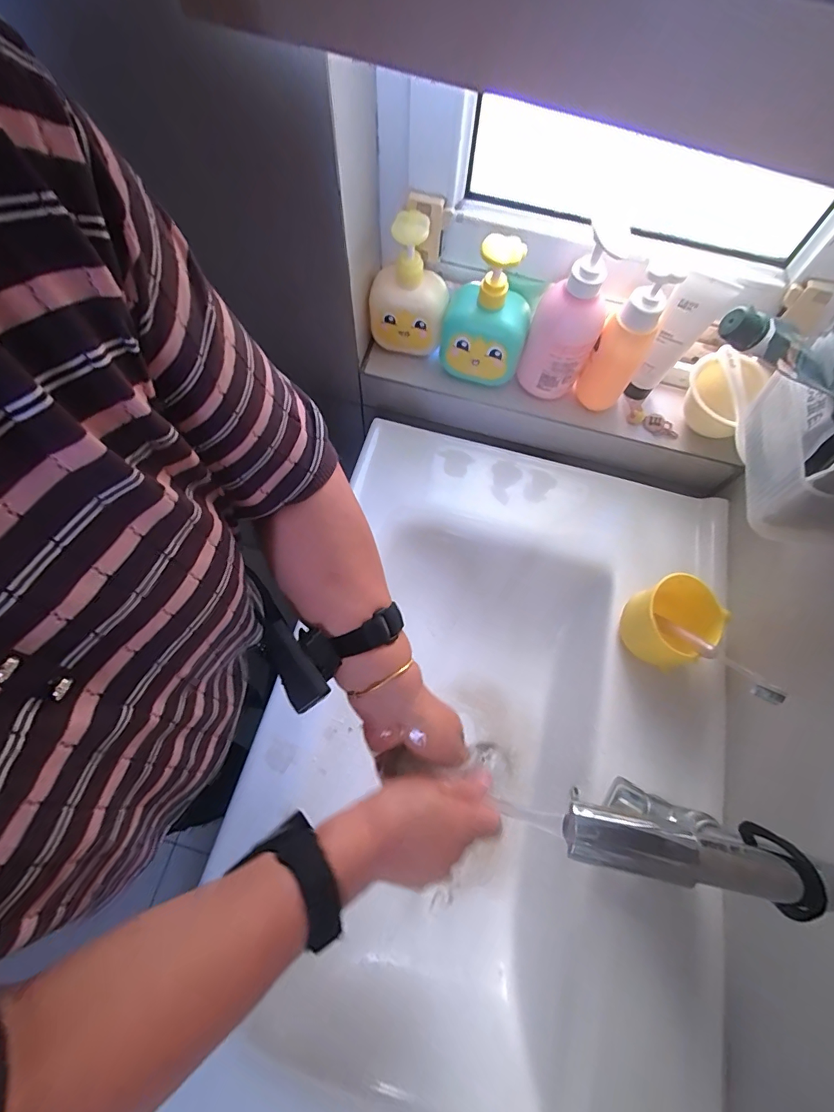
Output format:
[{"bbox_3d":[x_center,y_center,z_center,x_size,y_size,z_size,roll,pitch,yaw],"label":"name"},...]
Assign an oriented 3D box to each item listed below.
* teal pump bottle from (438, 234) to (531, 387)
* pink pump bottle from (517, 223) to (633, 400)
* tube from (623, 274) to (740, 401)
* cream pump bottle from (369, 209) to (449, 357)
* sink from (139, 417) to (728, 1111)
[{"bbox_3d":[0.084,-0.287,0.547,0.101,0.180,0.074,14,67,5],"label":"teal pump bottle"},{"bbox_3d":[0.171,-0.264,0.530,0.075,0.200,0.057,18,68,6],"label":"pink pump bottle"},{"bbox_3d":[0.305,-0.251,0.548,0.049,0.160,0.036,36,71,13],"label":"tube"},{"bbox_3d":[-0.007,-0.324,0.549,0.090,0.149,0.060,19,68,7],"label":"cream pump bottle"},{"bbox_3d":[0.070,0.241,0.532,0.460,0.142,0.788,14,67,5],"label":"sink"}]

